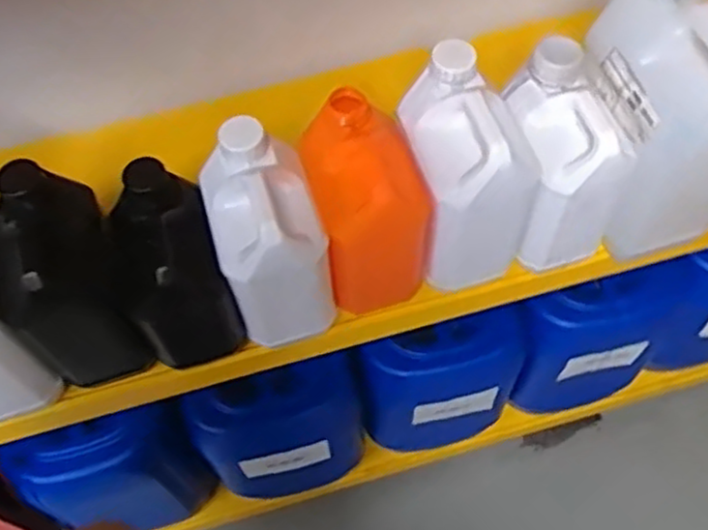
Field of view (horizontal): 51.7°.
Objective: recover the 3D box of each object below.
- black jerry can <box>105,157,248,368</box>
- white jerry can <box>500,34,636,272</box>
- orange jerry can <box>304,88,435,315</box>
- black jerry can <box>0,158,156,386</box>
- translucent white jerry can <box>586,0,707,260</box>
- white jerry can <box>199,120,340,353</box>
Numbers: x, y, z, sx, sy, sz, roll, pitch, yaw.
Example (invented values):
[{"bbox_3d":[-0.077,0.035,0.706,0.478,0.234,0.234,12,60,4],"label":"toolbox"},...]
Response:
[{"bbox_3d":[-0.185,0.008,0.759,0.097,0.193,0.147,-18,61,-8],"label":"black jerry can"},{"bbox_3d":[0.209,-0.107,0.786,0.111,0.213,0.142,-17,61,-7],"label":"white jerry can"},{"bbox_3d":[0.012,-0.057,0.776,0.104,0.218,0.133,-15,60,-6],"label":"orange jerry can"},{"bbox_3d":[-0.283,0.014,0.727,0.099,0.200,0.134,-21,61,-10],"label":"black jerry can"},{"bbox_3d":[0.320,-0.160,0.775,0.166,0.246,0.179,-13,60,-5],"label":"translucent white jerry can"},{"bbox_3d":[-0.087,-0.026,0.754,0.102,0.207,0.134,-17,60,-7],"label":"white jerry can"}]

